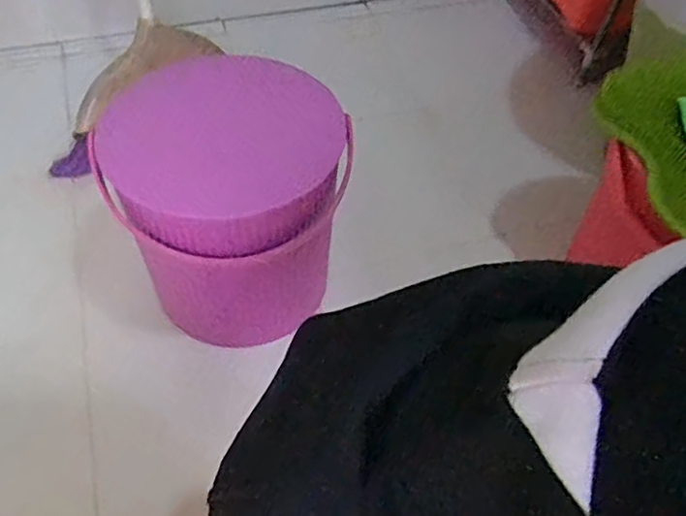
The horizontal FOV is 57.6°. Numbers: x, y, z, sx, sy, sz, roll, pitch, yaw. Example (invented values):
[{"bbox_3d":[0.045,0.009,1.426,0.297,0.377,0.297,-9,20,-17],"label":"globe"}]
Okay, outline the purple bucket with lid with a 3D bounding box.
[{"bbox_3d":[-0.132,-0.048,0.743,0.239,0.266,0.212,11,51,4],"label":"purple bucket with lid"}]

